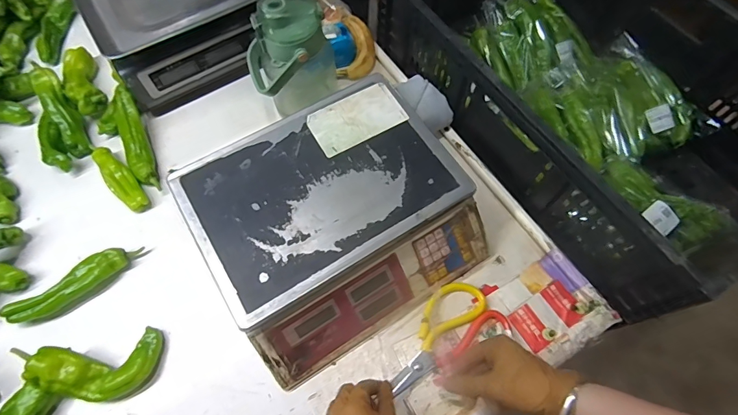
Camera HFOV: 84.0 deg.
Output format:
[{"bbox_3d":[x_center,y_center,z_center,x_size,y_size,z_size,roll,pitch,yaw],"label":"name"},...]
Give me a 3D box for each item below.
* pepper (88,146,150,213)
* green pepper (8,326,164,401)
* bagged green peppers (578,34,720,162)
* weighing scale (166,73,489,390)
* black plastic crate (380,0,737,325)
[{"bbox_3d":[-0.393,-0.051,0.638,0.155,0.031,0.038,40,71,17],"label":"pepper"},{"bbox_3d":[-0.339,0.197,0.505,0.149,0.032,0.073,0,63,-22],"label":"green pepper"},{"bbox_3d":[0.453,-0.192,0.712,0.194,0.052,0.218,-21,66,-10],"label":"bagged green peppers"},{"bbox_3d":[-0.030,0.005,0.564,0.376,0.104,0.297,-30,68,-13],"label":"weighing scale"},{"bbox_3d":[0.349,-0.200,0.673,0.414,0.223,0.626,-30,68,-13],"label":"black plastic crate"}]

